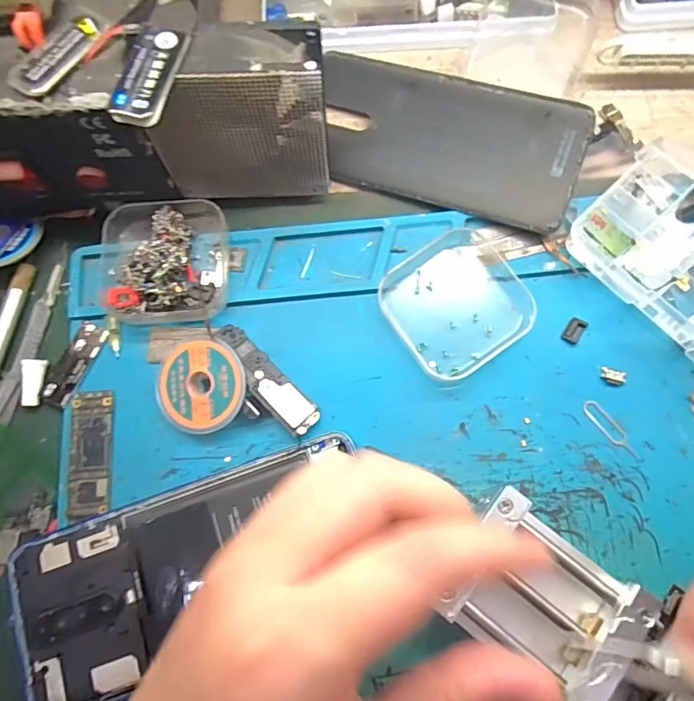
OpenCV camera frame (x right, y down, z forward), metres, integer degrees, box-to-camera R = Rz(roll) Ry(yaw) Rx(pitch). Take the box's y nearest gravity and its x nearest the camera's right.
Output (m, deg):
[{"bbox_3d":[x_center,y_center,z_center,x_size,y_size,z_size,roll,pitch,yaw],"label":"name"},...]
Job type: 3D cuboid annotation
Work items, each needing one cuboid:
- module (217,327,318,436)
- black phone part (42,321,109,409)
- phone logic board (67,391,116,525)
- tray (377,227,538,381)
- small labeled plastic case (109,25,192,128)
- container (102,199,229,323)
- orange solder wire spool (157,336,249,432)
[{"bbox_3d":[-0.041,0.014,0.243,0.066,0.004,0.019,44,60,12],"label":"module"},{"bbox_3d":[-0.138,0.007,0.249,0.016,0.004,0.044,24,77,8],"label":"black phone part"},{"bbox_3d":[-0.123,0.049,0.237,0.020,0.004,0.059,-4,75,1],"label":"phone logic board"},{"bbox_3d":[0.056,-0.025,0.251,0.065,0.008,0.064,-35,76,-7],"label":"tray"},{"bbox_3d":[-0.075,-0.104,0.188,0.019,0.008,0.044,9,75,4],"label":"small labeled plastic case"},{"bbox_3d":[-0.093,-0.046,0.252,0.062,0.022,0.064,-1,75,2],"label":"container"},{"bbox_3d":[-0.069,0.017,0.238,0.043,0.010,0.043,-1,87,10],"label":"orange solder wire spool"}]

